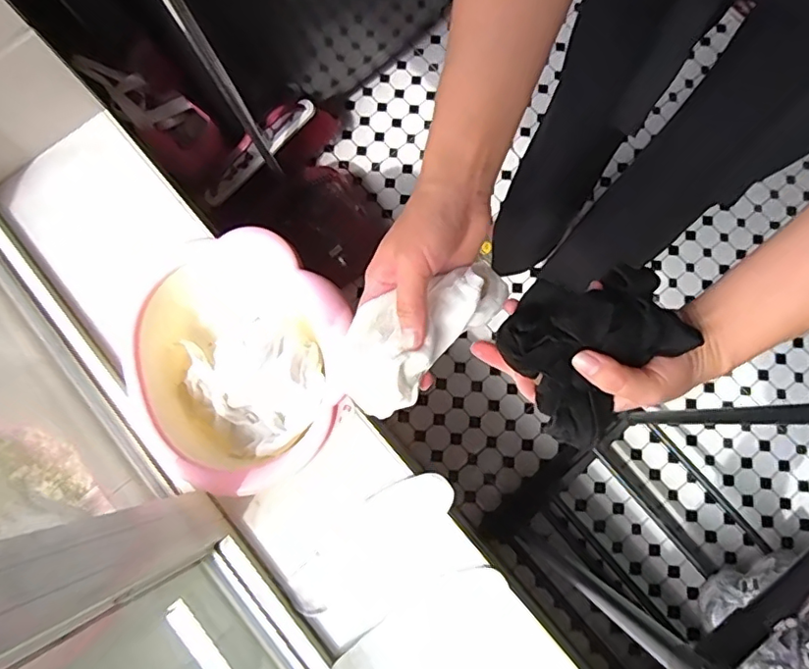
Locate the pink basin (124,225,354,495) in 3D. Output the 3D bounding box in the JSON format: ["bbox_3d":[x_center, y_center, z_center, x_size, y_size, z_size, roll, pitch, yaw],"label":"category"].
[{"bbox_3d":[-0.203,0.030,0.712,0.287,0.107,0.266,0,79,-1],"label":"pink basin"}]

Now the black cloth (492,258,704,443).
[{"bbox_3d":[0.124,0.004,0.370,0.098,0.058,0.111,44,82,7],"label":"black cloth"}]

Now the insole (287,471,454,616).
[{"bbox_3d":[-0.046,0.267,0.731,0.243,0.014,0.075,-36,82,-7],"label":"insole"}]

